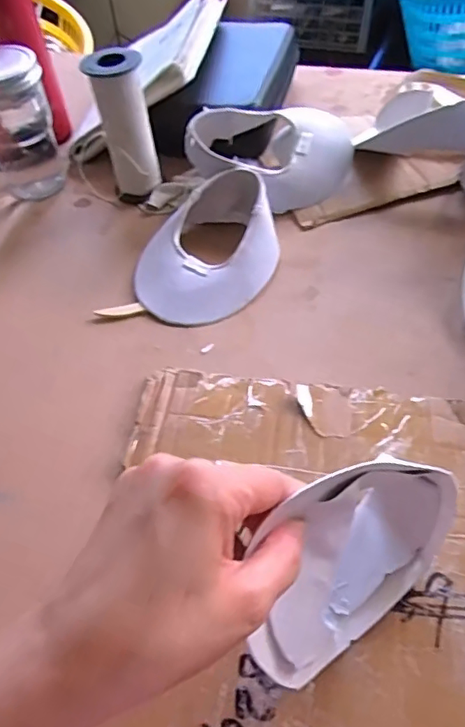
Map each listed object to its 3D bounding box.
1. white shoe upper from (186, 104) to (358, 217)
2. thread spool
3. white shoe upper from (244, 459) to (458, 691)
[{"bbox_3d":[0.044,-0.226,0.578,0.165,0.074,0.125,3,53,8],"label":"white shoe upper"},{"bbox_3d":[-0.112,-0.249,0.576,0.052,0.145,0.055,-12,52,-4],"label":"thread spool"},{"bbox_3d":[0.064,0.100,0.282,0.055,0.134,0.131,36,63,28],"label":"white shoe upper"}]

